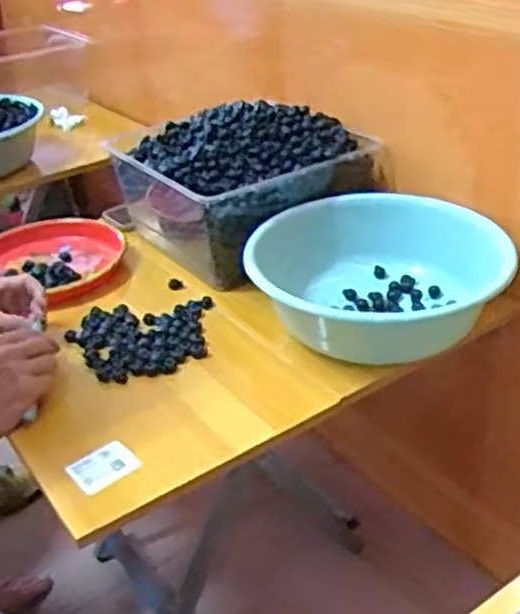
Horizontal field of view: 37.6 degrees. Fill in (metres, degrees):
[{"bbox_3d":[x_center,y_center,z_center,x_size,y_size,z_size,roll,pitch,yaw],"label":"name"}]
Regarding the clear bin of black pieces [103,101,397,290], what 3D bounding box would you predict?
[{"bbox_3d":[-0.019,-0.183,1.105,0.297,0.164,0.320,-23,36,-28],"label":"clear bin of black pieces"}]

